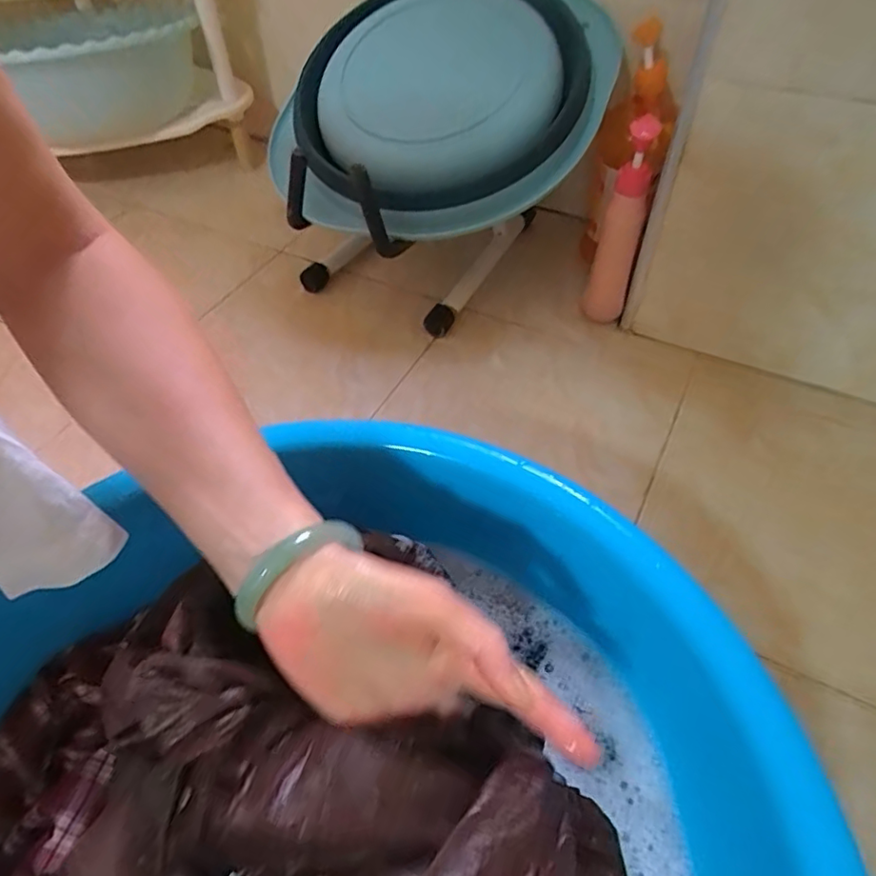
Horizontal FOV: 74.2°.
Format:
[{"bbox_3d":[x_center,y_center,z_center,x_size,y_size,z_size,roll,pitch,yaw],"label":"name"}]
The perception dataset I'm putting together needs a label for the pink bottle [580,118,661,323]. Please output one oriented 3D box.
[{"bbox_3d":[0.214,-0.245,0.684,0.050,0.227,0.054,13,52,13],"label":"pink bottle"}]

